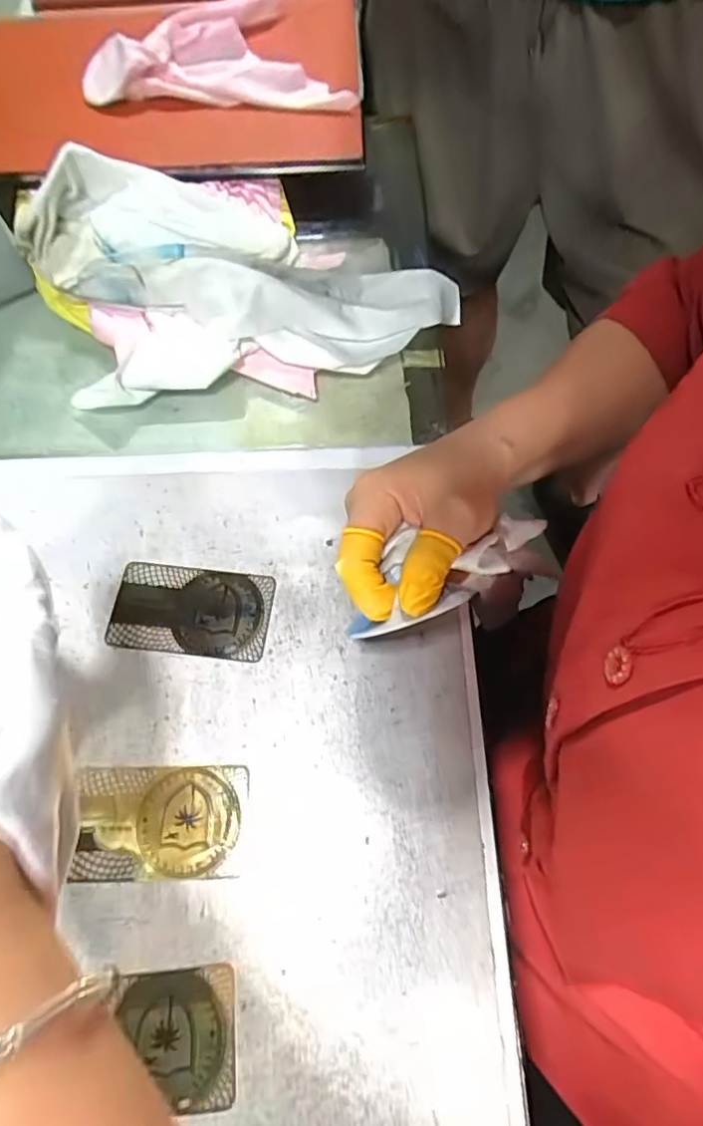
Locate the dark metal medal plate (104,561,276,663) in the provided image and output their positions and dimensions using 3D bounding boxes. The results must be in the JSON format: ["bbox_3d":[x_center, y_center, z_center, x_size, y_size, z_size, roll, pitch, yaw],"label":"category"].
[{"bbox_3d":[-0.088,0.025,0.311,0.086,0.004,0.050,6,67,6],"label":"dark metal medal plate"}]

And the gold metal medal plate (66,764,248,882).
[{"bbox_3d":[-0.091,0.122,0.269,0.081,0.004,0.049,-2,66,2],"label":"gold metal medal plate"}]

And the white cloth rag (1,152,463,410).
[{"bbox_3d":[-0.076,-0.201,0.386,0.295,0.050,0.179,-7,66,0],"label":"white cloth rag"}]

